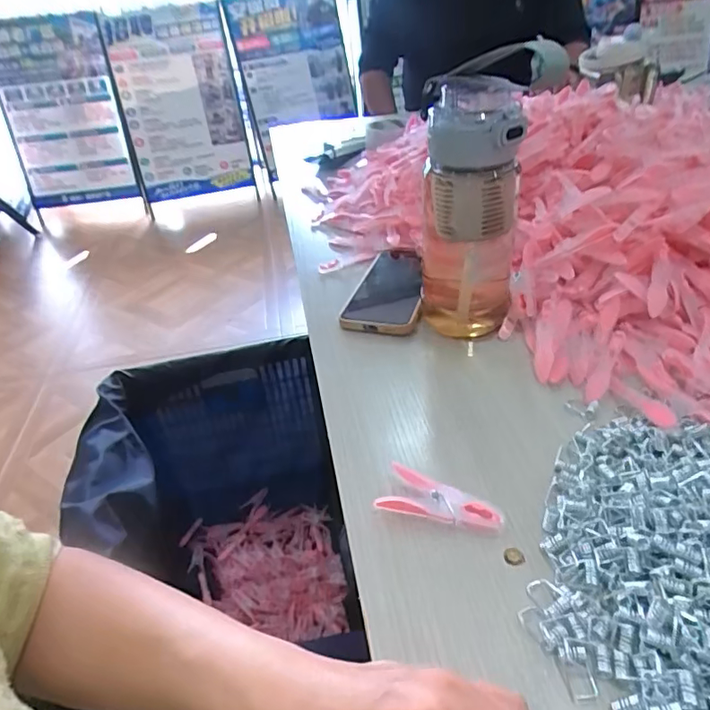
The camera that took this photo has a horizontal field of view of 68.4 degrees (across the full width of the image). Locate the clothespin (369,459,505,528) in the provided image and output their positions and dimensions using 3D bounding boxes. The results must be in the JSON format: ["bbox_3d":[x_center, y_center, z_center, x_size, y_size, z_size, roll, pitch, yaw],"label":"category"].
[{"bbox_3d":[0.056,0.095,0.345,0.078,0.016,0.029,7,39,17],"label":"clothespin"}]

